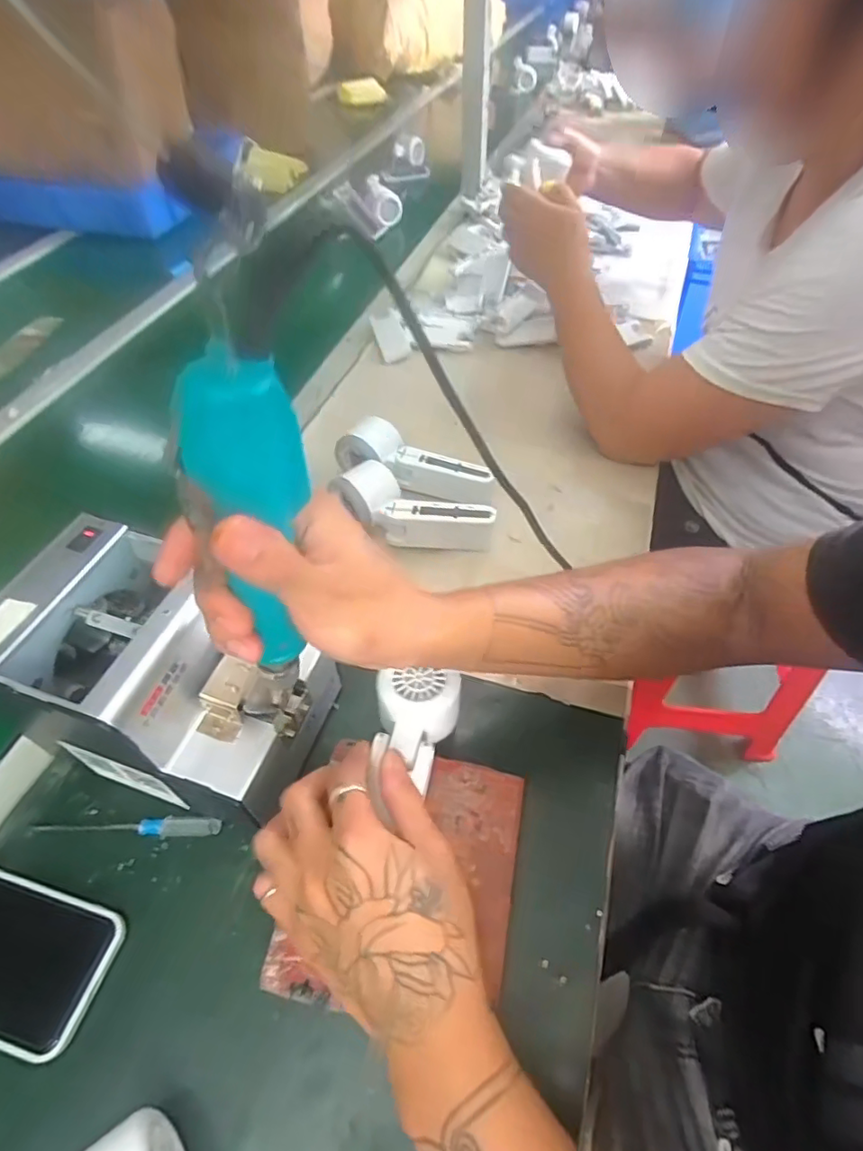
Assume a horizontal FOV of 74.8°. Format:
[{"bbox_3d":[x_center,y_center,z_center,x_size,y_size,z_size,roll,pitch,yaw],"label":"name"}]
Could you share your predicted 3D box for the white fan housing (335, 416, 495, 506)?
[{"bbox_3d":[-0.014,-0.119,0.586,0.169,0.048,0.054,16,53,14],"label":"white fan housing"}]

